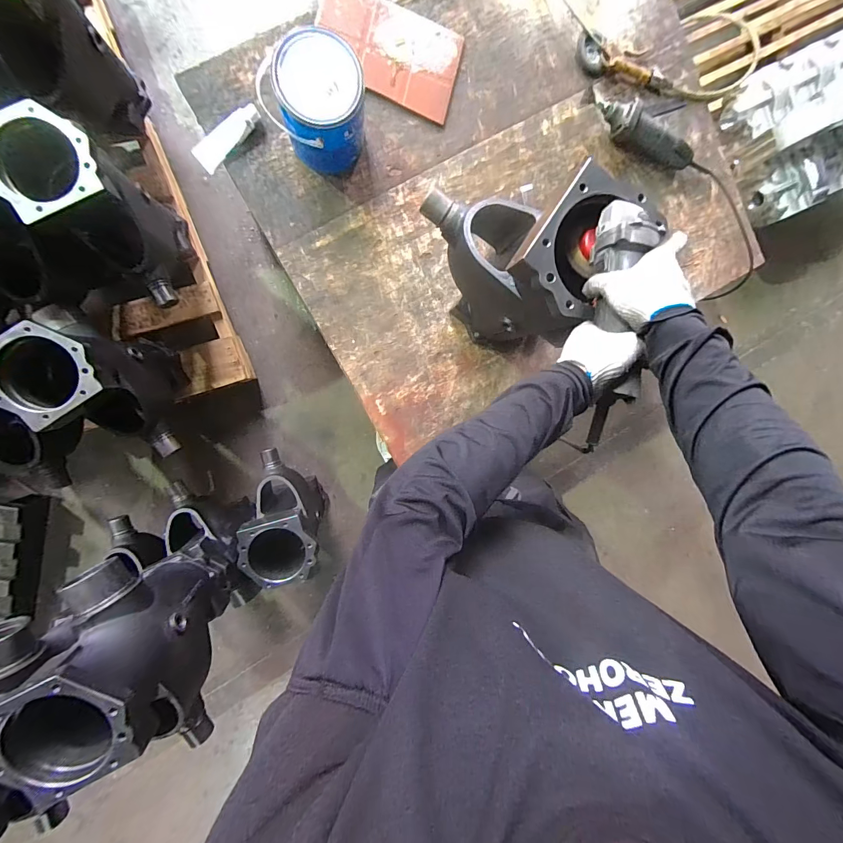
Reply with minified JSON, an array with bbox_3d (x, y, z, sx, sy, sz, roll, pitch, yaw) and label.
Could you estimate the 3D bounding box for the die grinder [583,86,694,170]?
[{"bbox_3d":[0.502,-0.675,0.867,0.297,0.060,0.075,24,92,-11],"label":"die grinder"}]

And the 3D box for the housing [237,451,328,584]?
[{"bbox_3d":[-0.416,0.258,1.196,0.185,0.402,0.335,-2,97,-9],"label":"housing"}]

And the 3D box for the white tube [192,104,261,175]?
[{"bbox_3d":[-0.383,-0.564,0.747,0.151,0.024,0.052,-43,101,-2],"label":"white tube"}]

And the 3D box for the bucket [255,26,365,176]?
[{"bbox_3d":[-0.189,-0.589,0.717,0.152,0.165,0.158,-1,97,-9],"label":"bucket"}]

